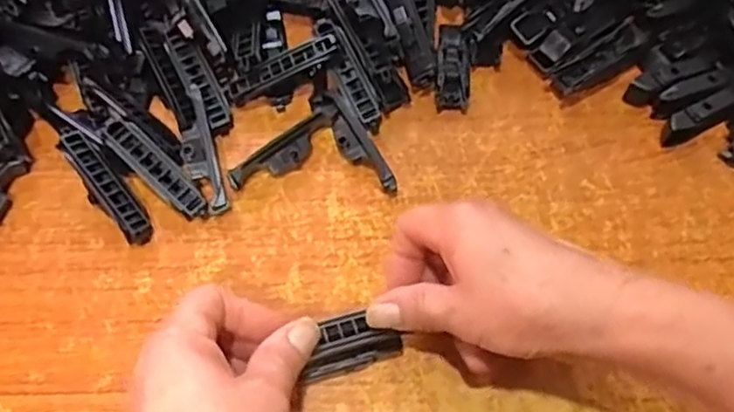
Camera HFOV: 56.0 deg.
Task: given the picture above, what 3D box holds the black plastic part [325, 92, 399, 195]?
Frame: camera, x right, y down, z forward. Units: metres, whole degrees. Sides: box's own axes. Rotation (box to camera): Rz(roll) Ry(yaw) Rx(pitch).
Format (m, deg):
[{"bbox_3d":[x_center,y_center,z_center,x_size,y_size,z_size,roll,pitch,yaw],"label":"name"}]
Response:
[{"bbox_3d":[-0.007,-0.038,0.427,0.017,0.017,0.075,-27,67,-16],"label":"black plastic part"}]

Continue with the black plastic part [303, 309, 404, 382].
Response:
[{"bbox_3d":[-0.008,0.072,0.362,0.051,0.031,0.022,-13,65,-10],"label":"black plastic part"}]

